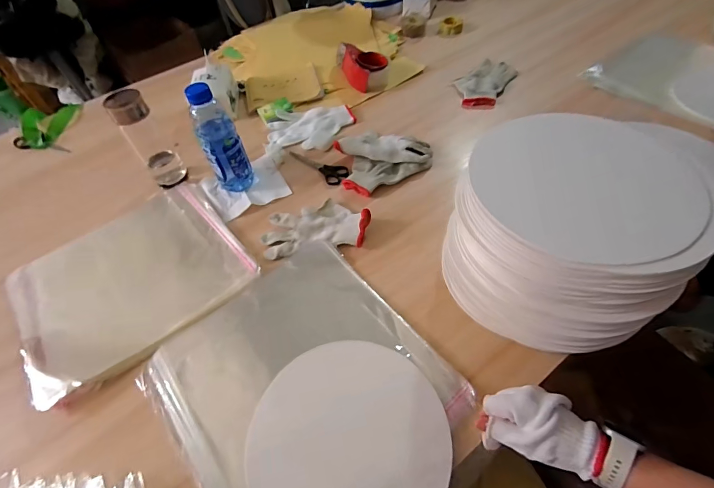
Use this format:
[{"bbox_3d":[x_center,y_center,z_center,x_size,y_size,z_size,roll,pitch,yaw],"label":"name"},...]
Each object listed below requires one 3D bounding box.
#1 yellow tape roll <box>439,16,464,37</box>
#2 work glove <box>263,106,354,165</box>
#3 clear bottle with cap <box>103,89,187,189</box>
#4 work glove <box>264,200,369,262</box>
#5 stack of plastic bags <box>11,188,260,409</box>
[{"bbox_3d":[0.274,-0.632,1.080,0.064,0.028,0.063,-2,52,3],"label":"yellow tape roll"},{"bbox_3d":[-0.103,-0.259,0.836,0.201,0.021,0.142,-11,52,-4],"label":"work glove"},{"bbox_3d":[-0.393,-0.195,0.721,0.073,0.188,0.069,-34,57,-20],"label":"clear bottle with cap"},{"bbox_3d":[-0.073,-0.034,0.652,0.183,0.030,0.106,-8,52,-2],"label":"work glove"},{"bbox_3d":[-0.389,0.040,0.634,0.346,0.021,0.325,-34,57,-20],"label":"stack of plastic bags"}]

